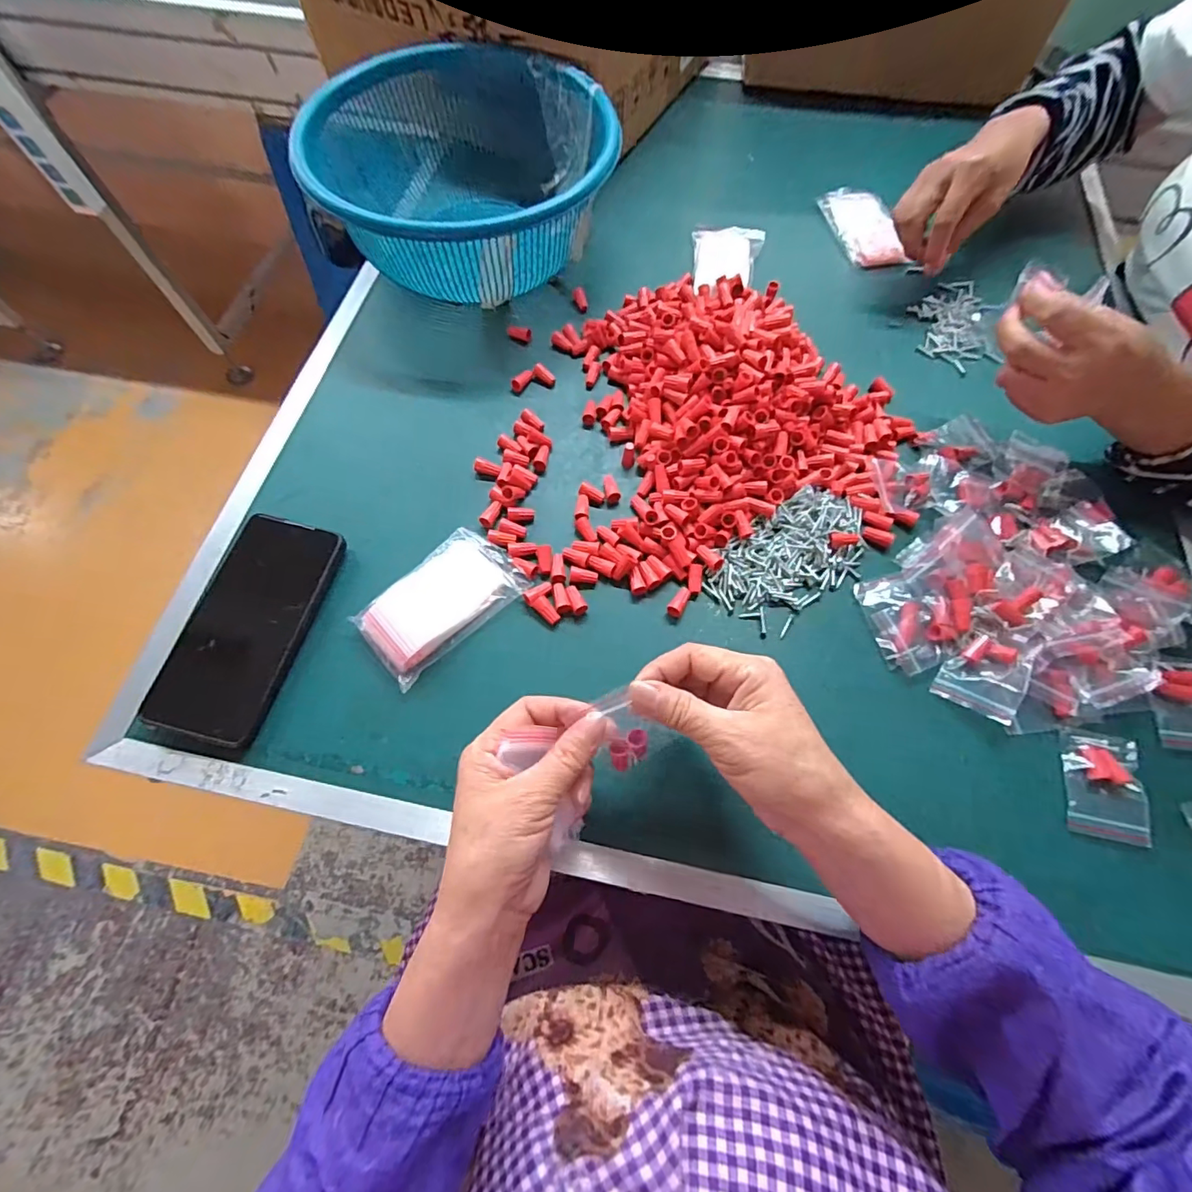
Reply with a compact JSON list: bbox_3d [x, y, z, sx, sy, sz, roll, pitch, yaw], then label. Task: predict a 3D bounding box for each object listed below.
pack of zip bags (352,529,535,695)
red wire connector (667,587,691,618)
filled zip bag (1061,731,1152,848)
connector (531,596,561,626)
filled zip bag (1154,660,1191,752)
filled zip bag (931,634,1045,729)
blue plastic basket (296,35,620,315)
[{"bbox_3d":[-0.115,0.003,0.384,0.116,0.020,0.069,-40,73,-16],"label":"pack of zip bags"},{"bbox_3d":[0.064,0.005,0.391,0.012,0.012,0.024,32,70,12],"label":"red wire connector"},{"bbox_3d":[0.334,0.124,0.336,0.048,0.008,0.065,13,67,5],"label":"filled zip bag"},{"bbox_3d":[-0.037,0.011,0.389,0.023,0.011,0.012,41,72,15],"label":"connector"},{"bbox_3d":[0.415,0.075,0.359,0.051,0.010,0.065,9,67,3],"label":"filled zip bag"},{"bbox_3d":[0.274,0.051,0.358,0.044,0.016,0.065,34,71,13],"label":"filled zip bag"},{"bbox_3d":[-0.123,-0.415,0.497,0.258,0.108,0.234,-7,67,-4],"label":"blue plastic basket"}]

